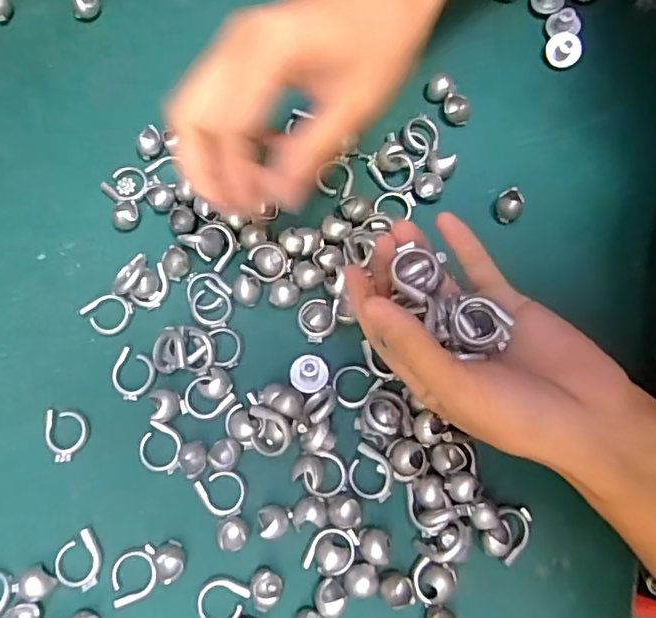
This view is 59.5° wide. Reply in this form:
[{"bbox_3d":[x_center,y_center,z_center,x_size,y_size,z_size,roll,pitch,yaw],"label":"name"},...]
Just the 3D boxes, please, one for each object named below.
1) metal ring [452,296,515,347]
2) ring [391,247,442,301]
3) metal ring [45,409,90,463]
[{"bbox_3d":[0.070,0.006,0.262,0.024,0.005,0.021,10,74,3],"label":"metal ring"},{"bbox_3d":[0.041,-0.018,0.268,0.022,0.007,0.023,0,74,0],"label":"ring"},{"bbox_3d":[-0.139,0.067,0.304,0.023,0.004,0.027,-2,74,-1],"label":"metal ring"}]

